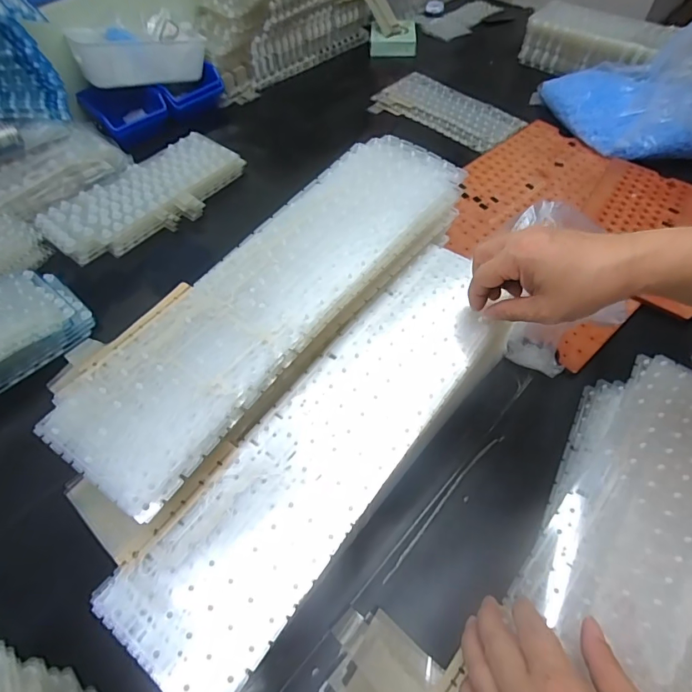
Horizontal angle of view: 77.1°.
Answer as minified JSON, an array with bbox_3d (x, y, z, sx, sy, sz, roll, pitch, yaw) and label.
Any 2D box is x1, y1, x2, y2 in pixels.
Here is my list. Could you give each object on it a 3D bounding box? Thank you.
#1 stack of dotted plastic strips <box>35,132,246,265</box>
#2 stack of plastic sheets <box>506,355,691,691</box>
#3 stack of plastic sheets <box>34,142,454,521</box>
[{"bbox_3d":[-0.311,-0.241,0.693,0.140,0.045,0.316,38,66,25],"label":"stack of dotted plastic strips"},{"bbox_3d":[0.202,0.188,0.327,0.140,0.043,0.456,31,65,21],"label":"stack of plastic sheets"},{"bbox_3d":[-0.049,-0.054,0.405,0.136,0.058,0.440,31,63,21],"label":"stack of plastic sheets"}]

